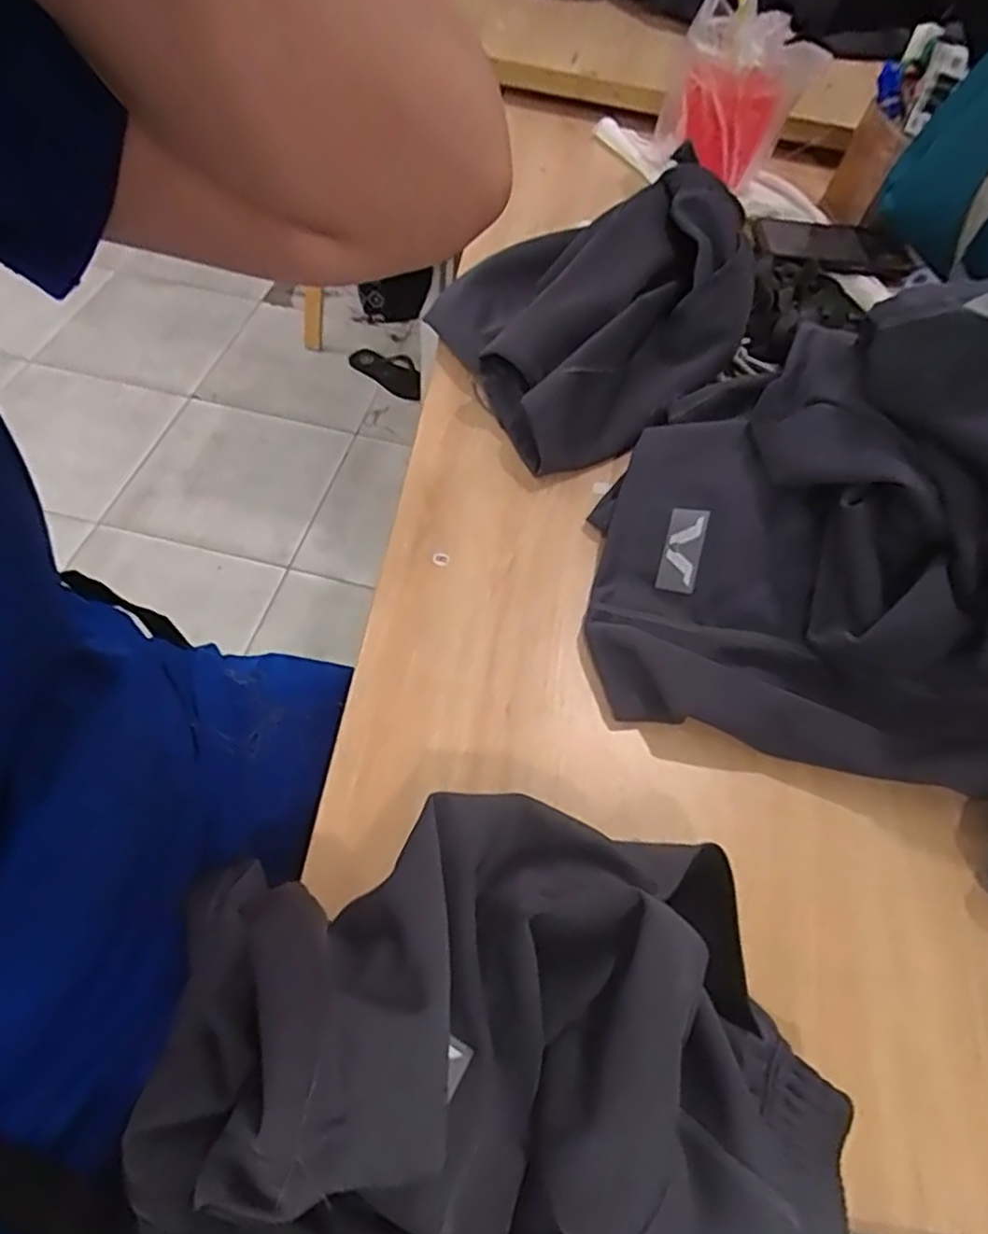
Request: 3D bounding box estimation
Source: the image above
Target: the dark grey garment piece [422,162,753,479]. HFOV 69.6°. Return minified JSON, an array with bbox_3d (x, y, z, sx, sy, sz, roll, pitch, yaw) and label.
[{"bbox_3d":[0.102,-0.261,0.601,0.264,0.092,0.230,-21,60,-17],"label":"dark grey garment piece"}]

